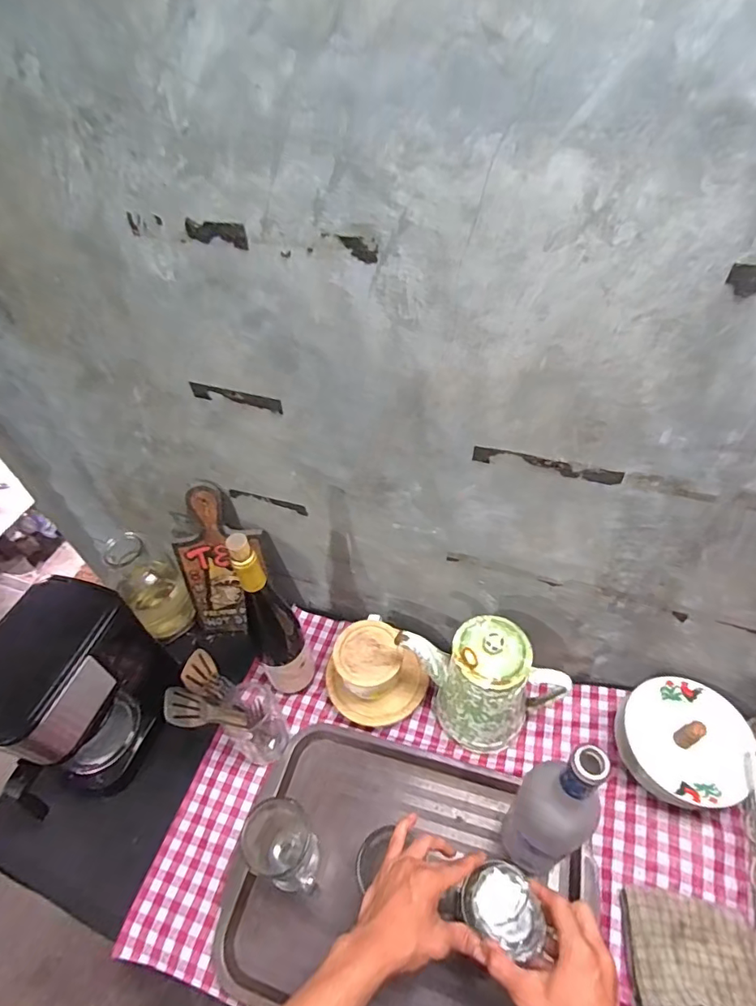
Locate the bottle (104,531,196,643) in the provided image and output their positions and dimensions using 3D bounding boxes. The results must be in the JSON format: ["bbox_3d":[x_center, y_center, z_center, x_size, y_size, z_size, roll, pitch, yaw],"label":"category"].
[{"bbox_3d":[-0.378,0.139,0.840,0.096,0.192,0.093,34,59,30],"label":"bottle"}]

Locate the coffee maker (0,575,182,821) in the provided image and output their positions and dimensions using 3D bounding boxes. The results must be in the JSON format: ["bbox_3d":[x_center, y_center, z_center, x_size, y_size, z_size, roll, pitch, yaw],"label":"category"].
[{"bbox_3d":[-0.396,0.253,0.671,0.134,0.239,0.244,13,50,16],"label":"coffee maker"}]

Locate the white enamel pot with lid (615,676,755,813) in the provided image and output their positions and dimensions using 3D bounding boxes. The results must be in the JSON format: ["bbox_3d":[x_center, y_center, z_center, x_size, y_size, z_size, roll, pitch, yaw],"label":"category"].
[{"bbox_3d":[0.382,0.300,0.639,0.138,0.089,0.145,-2,48,3],"label":"white enamel pot with lid"}]

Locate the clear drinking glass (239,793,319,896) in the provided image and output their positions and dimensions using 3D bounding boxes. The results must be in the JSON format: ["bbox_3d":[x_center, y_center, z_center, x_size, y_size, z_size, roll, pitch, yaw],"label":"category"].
[{"bbox_3d":[-0.109,0.414,0.612,0.082,0.112,0.076,-2,48,3],"label":"clear drinking glass"}]

